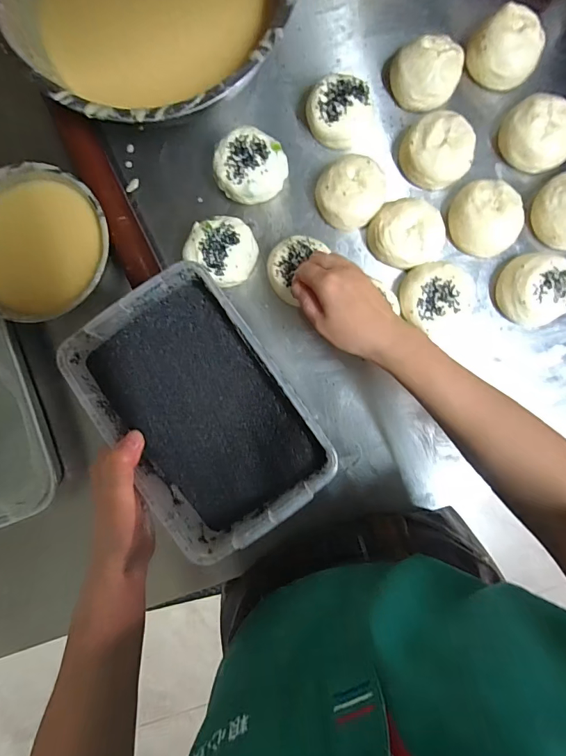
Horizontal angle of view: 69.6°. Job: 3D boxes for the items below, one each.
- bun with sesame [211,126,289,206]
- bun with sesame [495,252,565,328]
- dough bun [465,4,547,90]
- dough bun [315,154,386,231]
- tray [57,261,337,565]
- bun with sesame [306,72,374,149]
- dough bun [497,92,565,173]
[{"bbox_3d":[-0.037,-0.239,0.473,0.075,0.049,0.073,0,90,2],"label":"bun with sesame"},{"bbox_3d":[0.287,-0.101,0.464,0.077,0.044,0.079,0,90,2],"label":"bun with sesame"},{"bbox_3d":[0.252,-0.371,0.467,0.071,0.046,0.069,0,90,2],"label":"dough bun"},{"bbox_3d":[0.079,-0.214,0.475,0.076,0.039,0.073,0,90,2],"label":"dough bun"},{"bbox_3d":[-0.064,0.025,0.335,0.135,0.054,0.210,-36,89,6],"label":"tray"},{"bbox_3d":[0.067,-0.307,0.474,0.076,0.042,0.071,2,89,2],"label":"bun with sesame"},{"bbox_3d":[0.291,-0.275,0.467,0.079,0.049,0.072,-3,89,2],"label":"dough bun"}]

